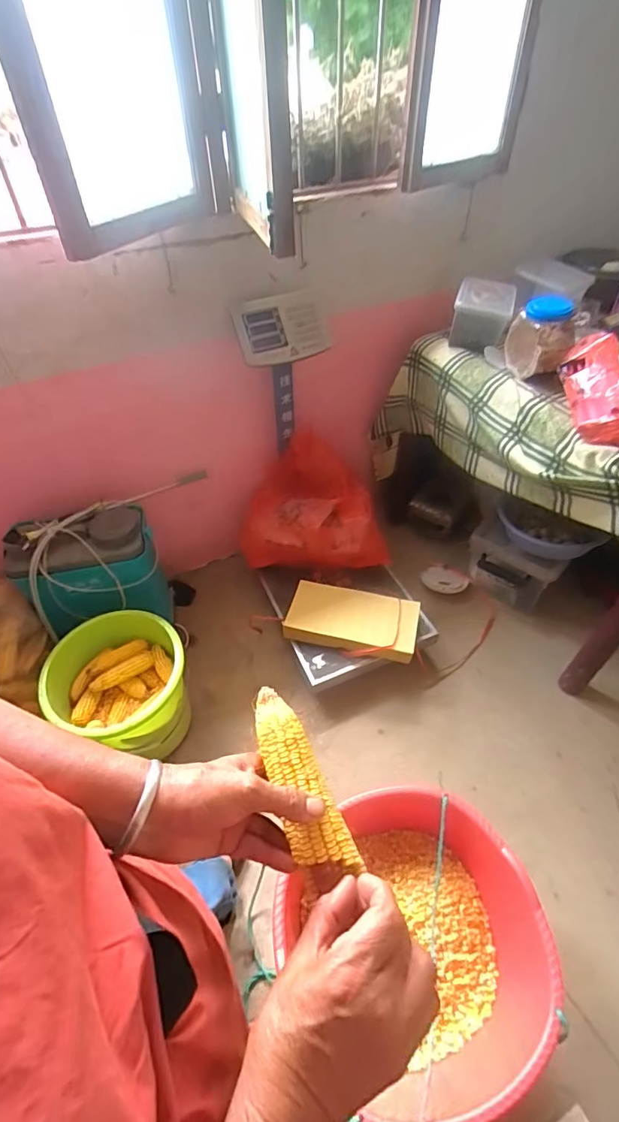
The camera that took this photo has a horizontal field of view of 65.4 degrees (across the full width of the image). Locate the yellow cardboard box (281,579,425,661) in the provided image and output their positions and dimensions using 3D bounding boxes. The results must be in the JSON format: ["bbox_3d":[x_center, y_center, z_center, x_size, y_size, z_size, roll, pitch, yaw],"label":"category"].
[{"bbox_3d":[0.126,0.178,1.452,0.380,0.051,0.216,11,49,11],"label":"yellow cardboard box"}]

